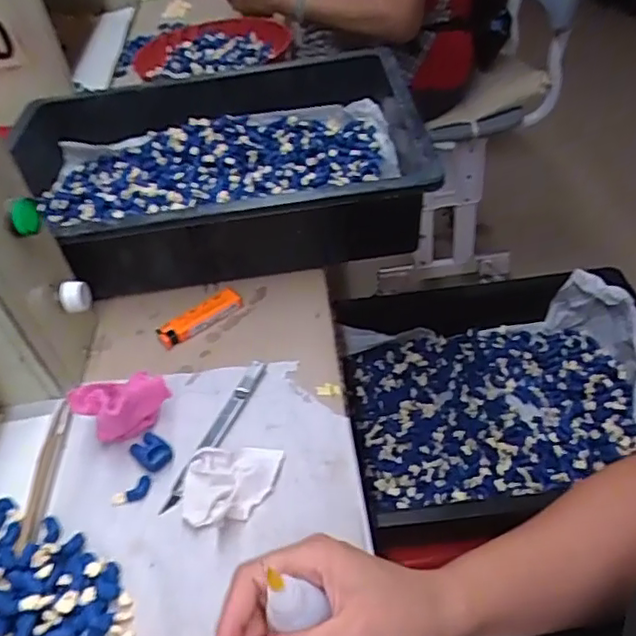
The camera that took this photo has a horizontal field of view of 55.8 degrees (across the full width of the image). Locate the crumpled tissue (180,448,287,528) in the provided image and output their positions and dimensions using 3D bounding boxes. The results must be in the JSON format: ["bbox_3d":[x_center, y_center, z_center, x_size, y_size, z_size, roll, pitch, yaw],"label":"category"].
[{"bbox_3d":[-0.059,0.114,0.420,0.067,0.017,0.051,-11,43,-2],"label":"crumpled tissue"}]

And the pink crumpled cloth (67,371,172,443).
[{"bbox_3d":[-0.152,0.067,0.465,0.048,0.045,0.058,28,55,33],"label":"pink crumpled cloth"}]

